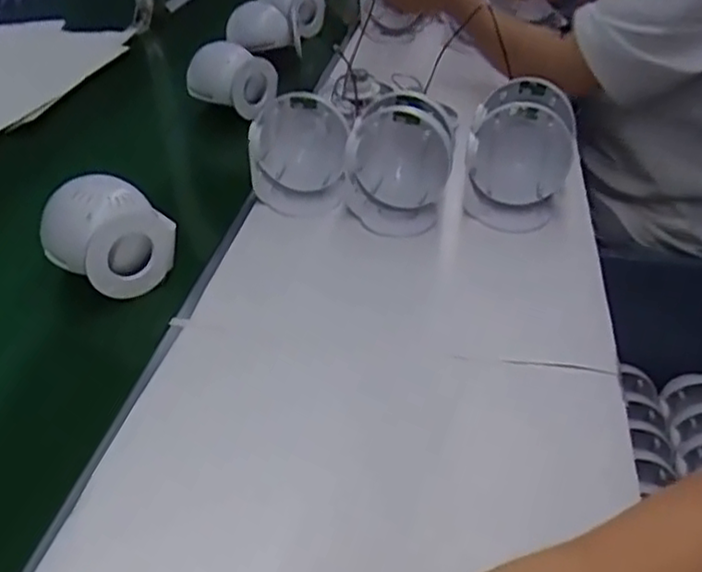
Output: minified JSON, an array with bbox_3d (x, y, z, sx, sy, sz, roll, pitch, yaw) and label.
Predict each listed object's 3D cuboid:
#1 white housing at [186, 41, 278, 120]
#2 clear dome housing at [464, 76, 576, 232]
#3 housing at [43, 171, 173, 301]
[{"bbox_3d":[-0.174,-0.292,0.965,0.078,0.075,0.120,-30,44,-34],"label":"white housing"},{"bbox_3d":[0.177,-0.134,0.725,0.103,0.119,0.098,8,36,14],"label":"clear dome housing"},{"bbox_3d":[-0.227,-0.047,0.649,0.119,0.083,0.090,-14,37,-16],"label":"housing"}]

